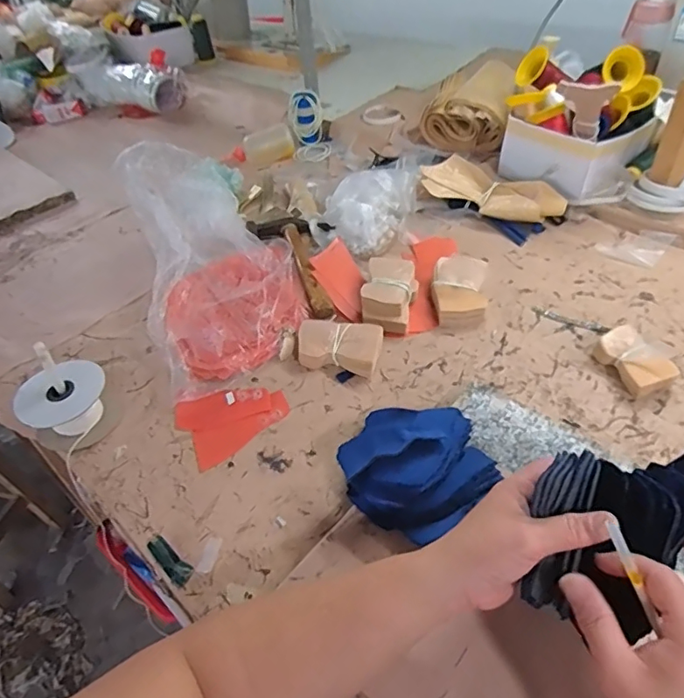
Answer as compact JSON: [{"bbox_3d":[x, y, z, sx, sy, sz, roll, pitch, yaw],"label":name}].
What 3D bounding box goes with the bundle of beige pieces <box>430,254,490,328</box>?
[{"bbox_3d":[0.154,-0.078,0.688,0.073,0.038,0.113,2,46,9],"label":"bundle of beige pieces"}]

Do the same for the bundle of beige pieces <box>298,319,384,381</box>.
[{"bbox_3d":[-0.005,-0.004,0.638,0.104,0.027,0.066,12,48,18],"label":"bundle of beige pieces"}]

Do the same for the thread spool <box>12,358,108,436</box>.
[{"bbox_3d":[-0.306,0.062,0.590,0.089,0.058,0.076,-30,49,-21],"label":"thread spool"}]

